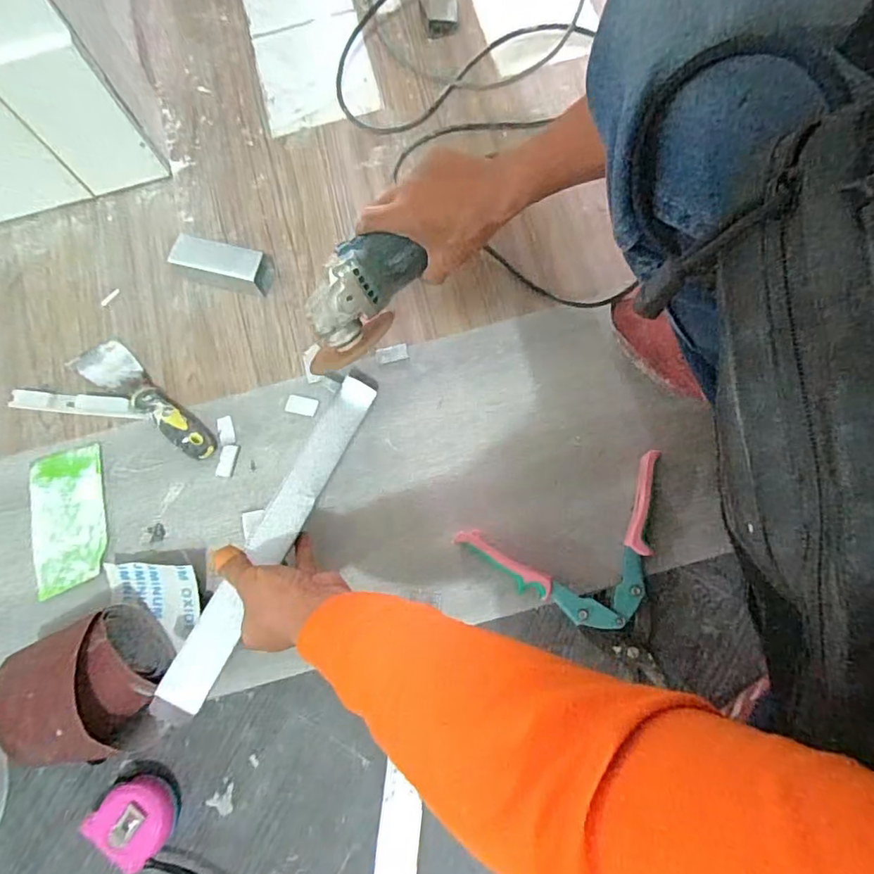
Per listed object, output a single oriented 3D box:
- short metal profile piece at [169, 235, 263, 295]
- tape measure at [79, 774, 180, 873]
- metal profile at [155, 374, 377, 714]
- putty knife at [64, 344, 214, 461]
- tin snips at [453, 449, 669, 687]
[{"bbox_3d":[-0.250,-0.198,0.632,0.107,0.046,0.033,14,76,5],"label":"short metal profile piece"},{"bbox_3d":[-0.272,0.343,0.494,0.066,0.029,0.062,35,79,9],"label":"tape measure"},{"bbox_3d":[-0.143,0.078,0.494,0.035,0.023,0.313,23,64,7],"label":"metal profile"},{"bbox_3d":[-0.316,-0.044,0.606,0.189,0.028,0.050,34,79,9],"label":"putty knife"},{"bbox_3d":[0.160,0.138,0.534,0.208,0.031,0.189,-25,76,-5],"label":"tin snips"}]

